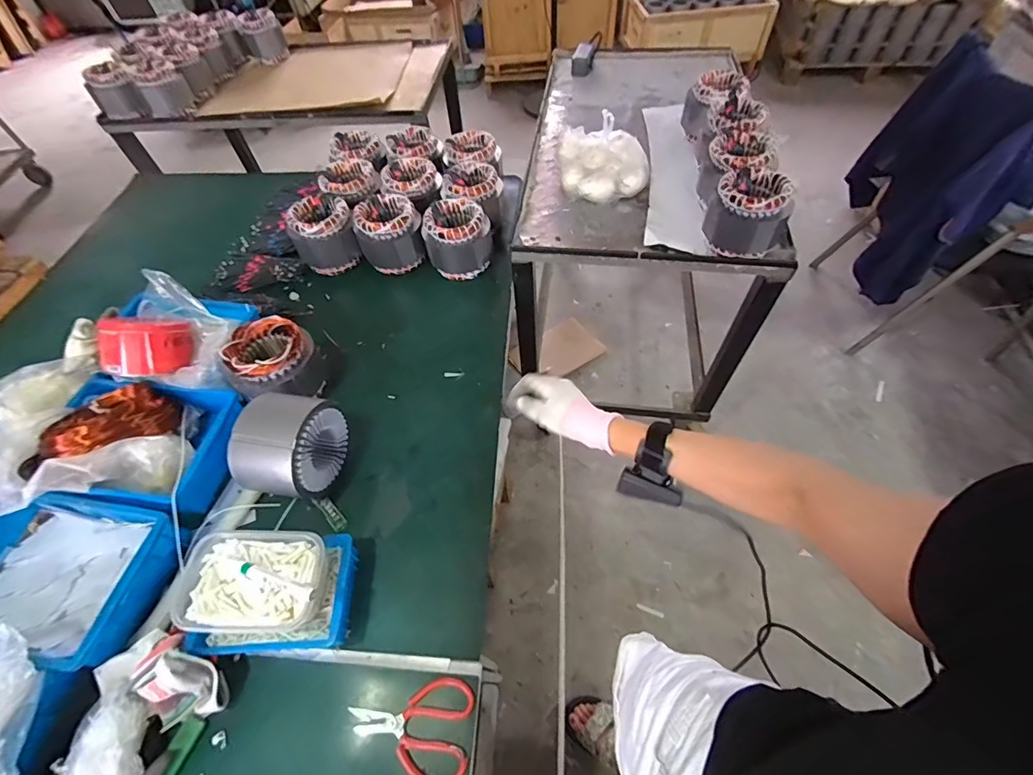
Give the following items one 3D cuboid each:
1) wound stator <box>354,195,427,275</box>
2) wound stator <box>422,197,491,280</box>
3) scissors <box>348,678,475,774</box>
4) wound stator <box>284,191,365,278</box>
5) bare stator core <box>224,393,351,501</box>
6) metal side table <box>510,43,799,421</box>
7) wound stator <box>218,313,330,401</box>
[{"bbox_3d":[-0.288,-0.347,1.011,0.144,0.127,0.119,-22,57,-12],"label":"wound stator"},{"bbox_3d":[-0.131,-0.334,1.003,0.147,0.127,0.125,-6,56,-1],"label":"wound stator"},{"bbox_3d":[-0.133,0.427,0.555,0.148,0.013,0.108,4,56,6],"label":"scissors"},{"bbox_3d":[-0.436,-0.347,1.018,0.139,0.131,0.129,-15,56,-7],"label":"wound stator"},{"bbox_3d":[-0.355,0.093,0.696,0.110,0.141,0.140,6,56,7],"label":"bare stator core"},{"bbox_3d":[0.346,-0.474,1.422,0.601,0.752,0.929,3,56,5],"label":"metal side table"},{"bbox_3d":[-0.437,-0.039,0.808,0.139,0.126,0.128,3,56,5],"label":"wound stator"}]

